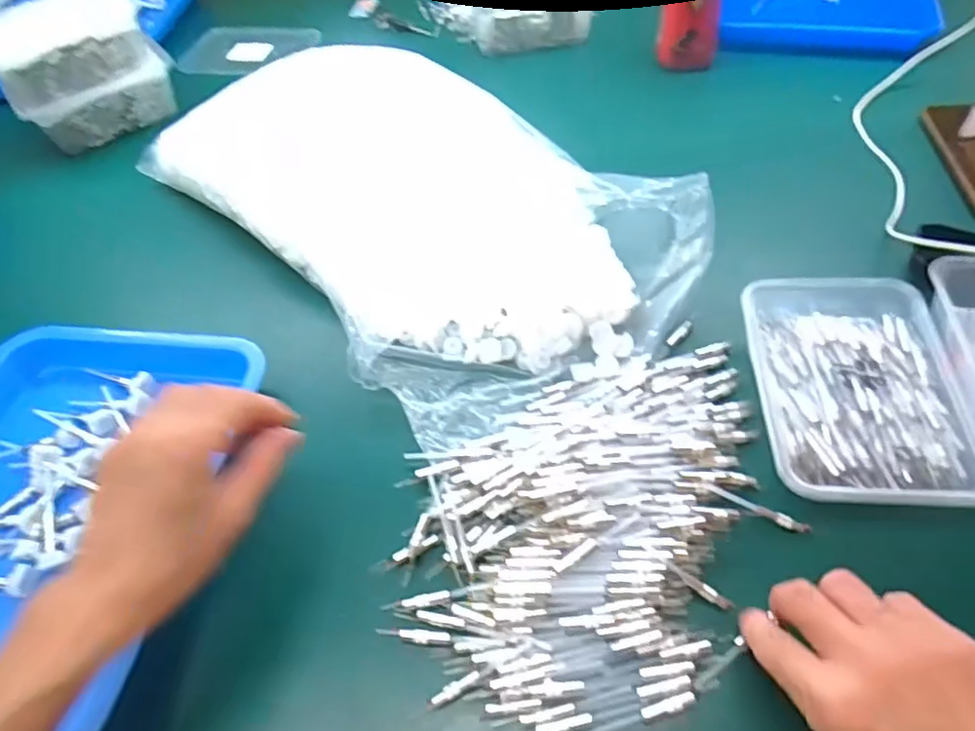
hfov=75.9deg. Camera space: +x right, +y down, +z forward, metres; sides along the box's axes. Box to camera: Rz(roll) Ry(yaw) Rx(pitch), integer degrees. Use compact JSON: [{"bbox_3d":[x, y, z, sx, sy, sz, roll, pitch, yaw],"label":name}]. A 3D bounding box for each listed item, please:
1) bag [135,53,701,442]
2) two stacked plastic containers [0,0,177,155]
[{"bbox_3d":[-0.075,-0.145,0.536,0.488,0.074,0.272,36,64,27],"label":"bag"},{"bbox_3d":[-0.451,-0.329,0.703,0.171,0.127,0.117,-37,58,-20],"label":"two stacked plastic containers"}]

